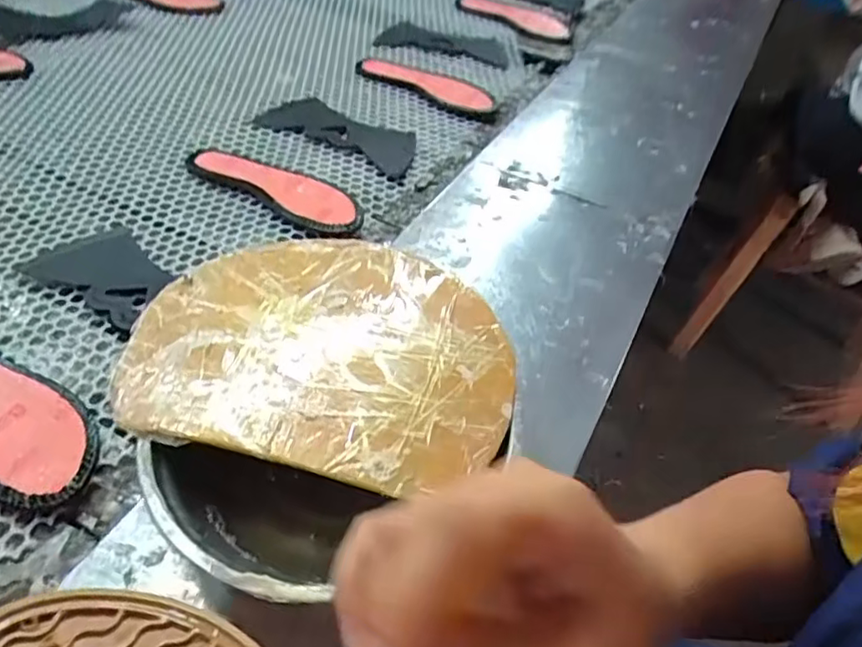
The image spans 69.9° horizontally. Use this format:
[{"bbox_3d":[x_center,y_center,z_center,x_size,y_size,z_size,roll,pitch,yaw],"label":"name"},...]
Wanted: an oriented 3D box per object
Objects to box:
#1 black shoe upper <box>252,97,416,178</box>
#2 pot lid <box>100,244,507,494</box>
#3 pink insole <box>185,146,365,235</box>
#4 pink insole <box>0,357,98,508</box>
[{"bbox_3d":[-0.104,-0.234,0.751,0.198,0.023,0.099,28,50,18],"label":"black shoe upper"},{"bbox_3d":[-0.065,0.012,0.405,0.233,0.018,0.186,12,47,4],"label":"pot lid"},{"bbox_3d":[-0.163,-0.153,0.658,0.228,0.016,0.085,32,51,21],"label":"pink insole"},{"bbox_3d":[-0.324,0.050,0.449,0.220,0.015,0.077,34,52,23],"label":"pink insole"}]

